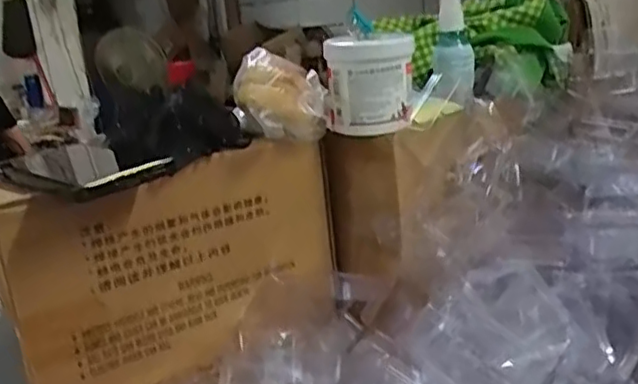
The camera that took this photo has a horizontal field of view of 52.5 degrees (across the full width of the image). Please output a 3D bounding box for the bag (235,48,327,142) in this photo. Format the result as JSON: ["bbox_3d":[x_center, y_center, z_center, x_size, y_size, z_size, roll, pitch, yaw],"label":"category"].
[{"bbox_3d":[-0.033,-0.079,0.548,0.076,0.069,0.098,-6,15,-3],"label":"bag"}]

